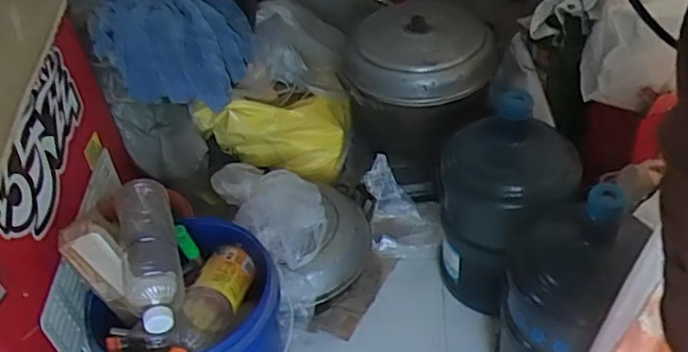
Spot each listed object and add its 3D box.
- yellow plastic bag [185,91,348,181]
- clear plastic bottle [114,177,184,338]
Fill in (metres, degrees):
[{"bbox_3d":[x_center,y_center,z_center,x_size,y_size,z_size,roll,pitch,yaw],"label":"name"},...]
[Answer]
[{"bbox_3d":[-0.179,-0.111,1.541,0.403,0.216,0.116,9,35,-30],"label":"yellow plastic bag"},{"bbox_3d":[-0.306,0.119,0.975,0.089,0.068,0.276,-16,43,-9],"label":"clear plastic bottle"}]

